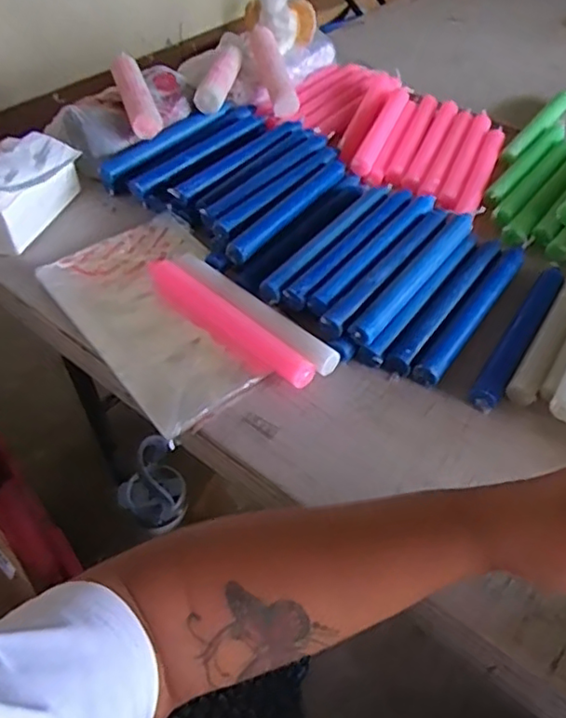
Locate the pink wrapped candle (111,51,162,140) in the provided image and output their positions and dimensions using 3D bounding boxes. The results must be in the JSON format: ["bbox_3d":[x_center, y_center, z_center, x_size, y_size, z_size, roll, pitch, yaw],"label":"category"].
[{"bbox_3d":[-0.173,-0.310,0.699,0.032,0.027,0.136,-17,62,-13],"label":"pink wrapped candle"}]

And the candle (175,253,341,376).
[{"bbox_3d":[-0.028,-0.045,0.538,0.023,0.022,0.191,-36,57,-27],"label":"candle"}]

